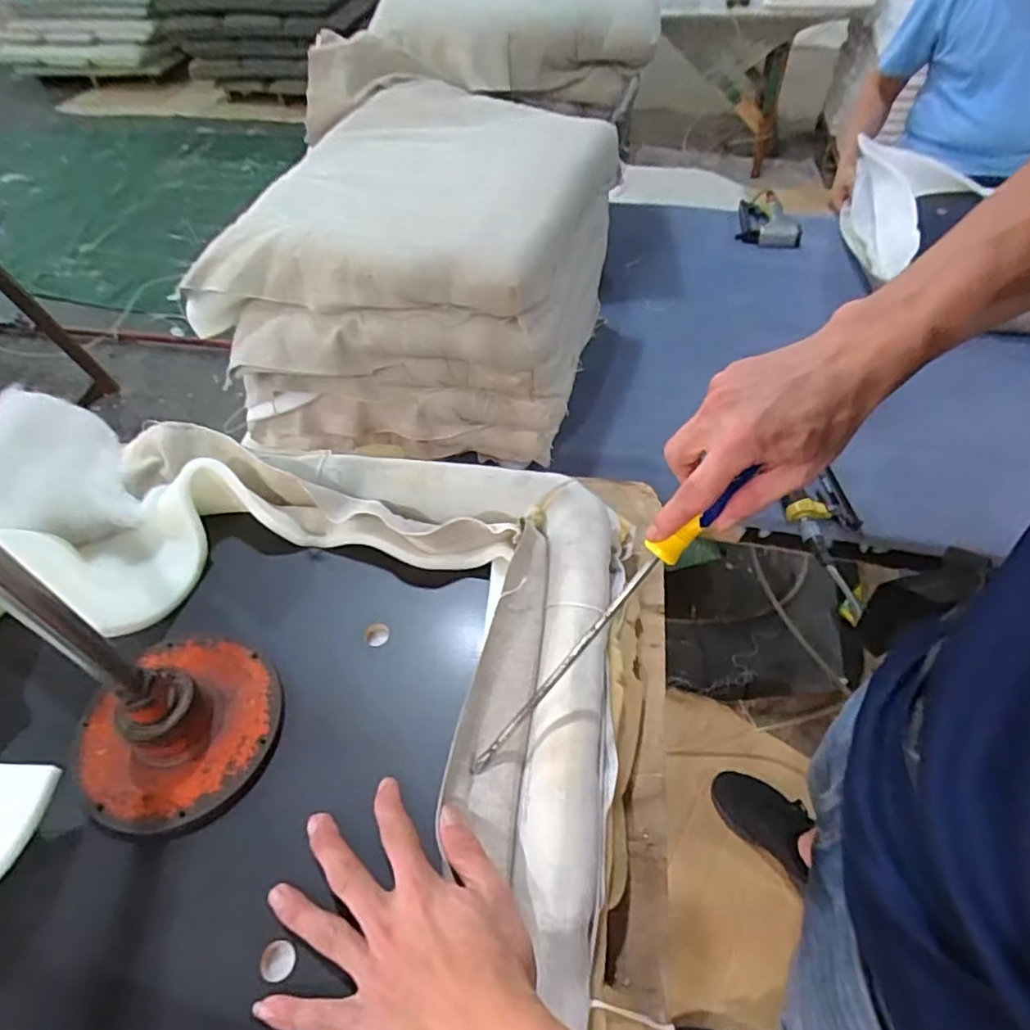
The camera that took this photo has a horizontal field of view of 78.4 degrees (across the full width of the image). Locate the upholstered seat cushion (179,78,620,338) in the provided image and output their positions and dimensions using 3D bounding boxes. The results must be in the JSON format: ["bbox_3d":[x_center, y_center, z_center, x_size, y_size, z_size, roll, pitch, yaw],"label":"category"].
[{"bbox_3d":[-0.152,-0.492,0.975,0.540,0.112,0.529,12,53,13],"label":"upholstered seat cushion"}]

